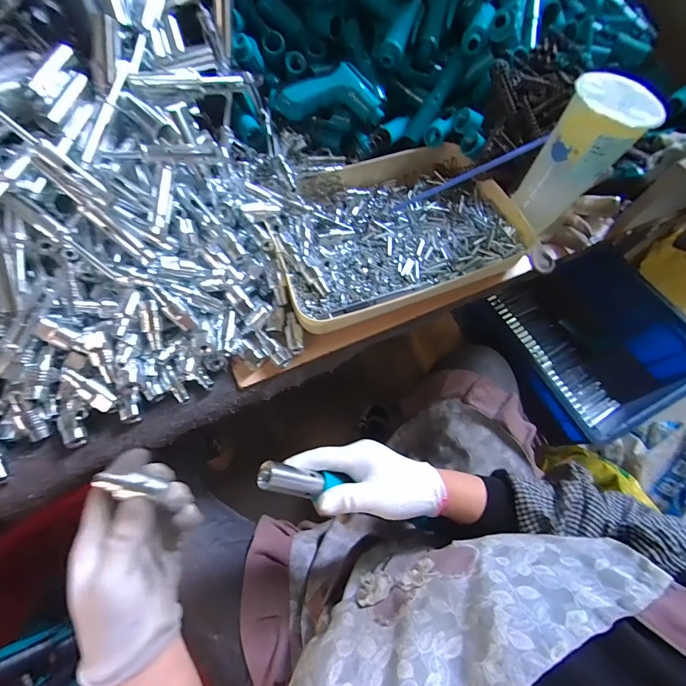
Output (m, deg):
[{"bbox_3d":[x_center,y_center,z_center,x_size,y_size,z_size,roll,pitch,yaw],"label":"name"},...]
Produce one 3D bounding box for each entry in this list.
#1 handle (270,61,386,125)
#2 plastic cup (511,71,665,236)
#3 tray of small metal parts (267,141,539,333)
[{"bbox_3d":[-0.019,-0.339,0.453,0.150,0.042,0.067,3,65,-2],"label":"handle"},{"bbox_3d":[0.264,-0.204,0.390,0.083,0.153,0.076,35,68,12],"label":"plastic cup"},{"bbox_3d":[0.066,-0.152,0.441,0.320,0.042,0.223,-23,68,-14],"label":"tray of small metal parts"}]

